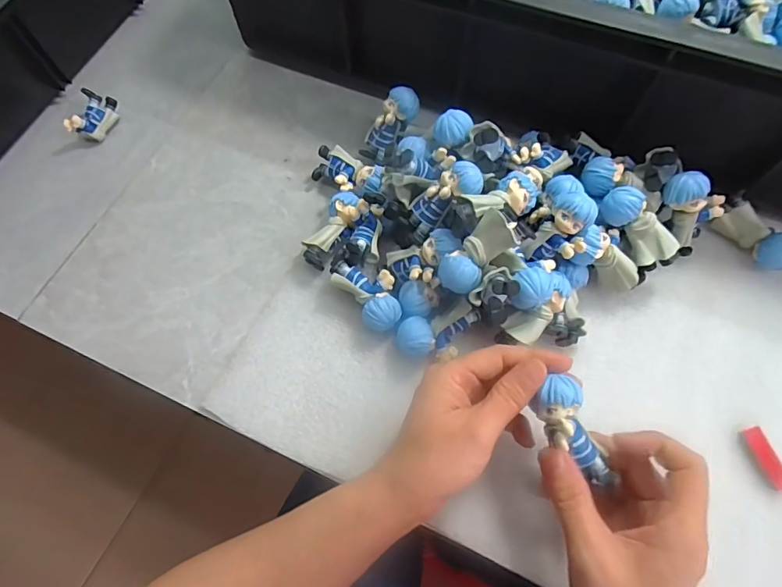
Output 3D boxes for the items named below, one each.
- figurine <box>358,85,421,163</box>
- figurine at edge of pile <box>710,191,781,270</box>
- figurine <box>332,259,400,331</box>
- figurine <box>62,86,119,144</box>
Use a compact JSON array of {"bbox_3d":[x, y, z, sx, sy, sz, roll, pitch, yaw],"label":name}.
[{"bbox_3d":[-0.004,-0.136,0.378,0.023,0.026,0.062,50,122,20],"label":"figurine"},{"bbox_3d":[0.272,-0.044,0.349,0.023,0.028,0.061,-34,70,-12],"label":"figurine at edge of pile"},{"bbox_3d":[-0.015,-0.001,0.337,0.034,0.027,0.059,-38,71,-13],"label":"figurine"},{"bbox_3d":[-0.263,-0.156,0.416,0.024,0.030,0.046,8,67,5],"label":"figurine"}]

